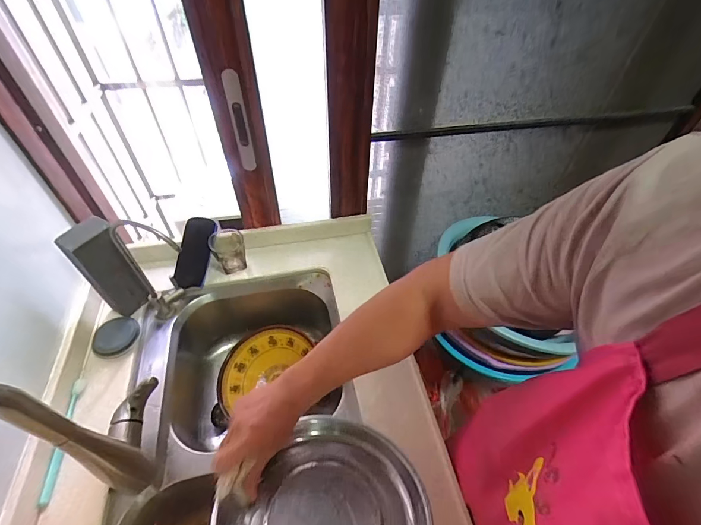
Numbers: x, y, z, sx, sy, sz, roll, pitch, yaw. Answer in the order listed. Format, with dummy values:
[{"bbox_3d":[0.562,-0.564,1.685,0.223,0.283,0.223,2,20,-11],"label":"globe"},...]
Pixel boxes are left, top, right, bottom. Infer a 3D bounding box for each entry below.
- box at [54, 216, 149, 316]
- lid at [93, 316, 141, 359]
[{"bbox_3d":[-0.442,0.014,0.666,0.062,0.188,0.073,32,56,24],"label":"box"},{"bbox_3d":[-0.453,0.143,0.699,0.072,0.010,0.083,10,53,-14],"label":"lid"}]

